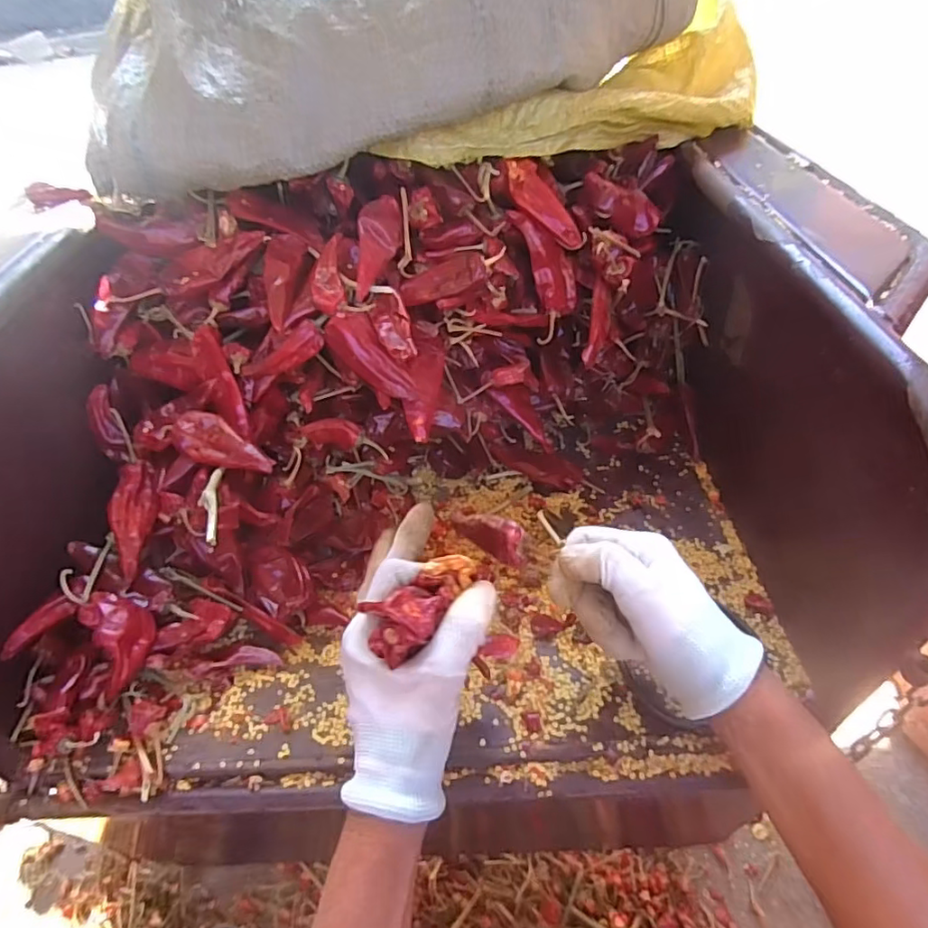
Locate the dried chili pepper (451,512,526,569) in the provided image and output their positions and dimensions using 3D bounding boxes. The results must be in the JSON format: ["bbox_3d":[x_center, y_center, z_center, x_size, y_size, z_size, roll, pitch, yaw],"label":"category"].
[{"bbox_3d":[0.016,0.048,0.384,0.020,0.020,0.066,-36,31,-28],"label":"dried chili pepper"}]

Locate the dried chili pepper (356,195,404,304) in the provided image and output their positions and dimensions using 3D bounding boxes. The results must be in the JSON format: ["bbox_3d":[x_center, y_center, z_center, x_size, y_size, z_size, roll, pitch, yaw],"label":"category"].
[{"bbox_3d":[-0.068,-0.168,0.432,0.027,0.027,0.098,6,63,10],"label":"dried chili pepper"}]

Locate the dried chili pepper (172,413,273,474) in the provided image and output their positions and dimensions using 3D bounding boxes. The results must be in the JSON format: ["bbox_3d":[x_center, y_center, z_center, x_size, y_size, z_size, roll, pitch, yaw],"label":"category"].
[{"bbox_3d":[-0.185,-0.014,0.435,0.084,0.017,0.034,24,51,8],"label":"dried chili pepper"}]

